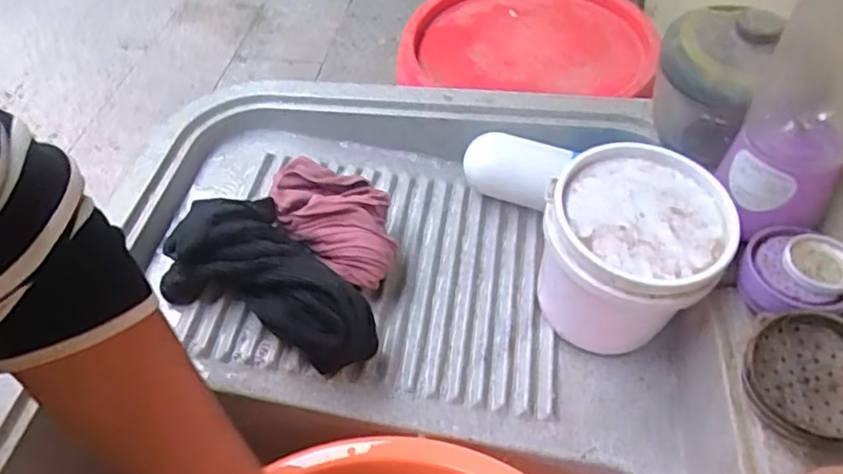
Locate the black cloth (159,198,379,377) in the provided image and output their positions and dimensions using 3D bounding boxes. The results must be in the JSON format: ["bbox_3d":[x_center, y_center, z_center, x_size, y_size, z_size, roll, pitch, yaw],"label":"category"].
[{"bbox_3d":[-0.121,0.043,0.464,0.097,0.079,0.175,-38,60,-26],"label":"black cloth"}]

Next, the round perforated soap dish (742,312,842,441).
[{"bbox_3d":[0.234,0.085,0.357,0.077,0.025,0.071,-4,64,8],"label":"round perforated soap dish"}]

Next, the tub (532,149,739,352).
[{"bbox_3d":[0.155,0.019,0.461,0.120,0.123,0.119,0,51,0],"label":"tub"}]

